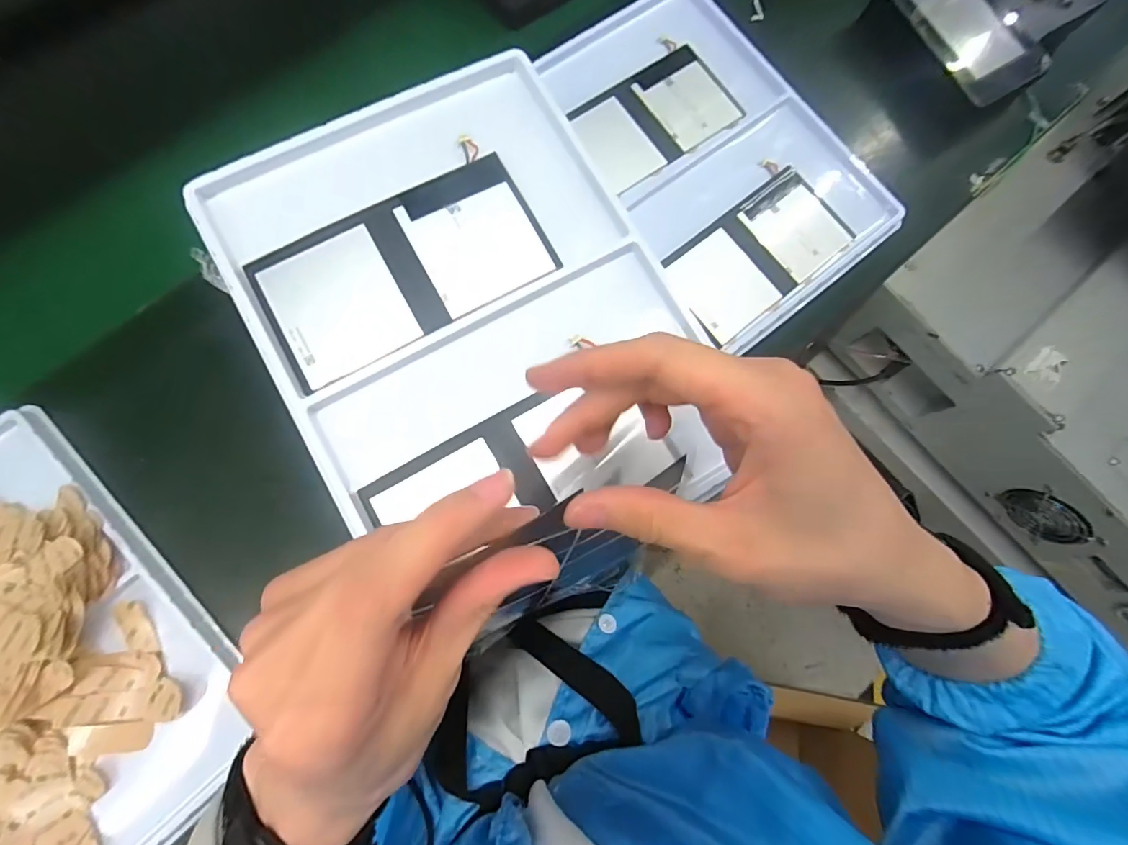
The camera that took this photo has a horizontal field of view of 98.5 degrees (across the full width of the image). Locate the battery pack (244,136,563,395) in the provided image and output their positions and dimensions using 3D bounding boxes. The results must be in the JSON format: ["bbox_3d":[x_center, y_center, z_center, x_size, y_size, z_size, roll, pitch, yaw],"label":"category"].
[{"bbox_3d":[-0.099,-0.098,0.305,0.171,0.008,0.093,-30,79,-8],"label":"battery pack"}]

